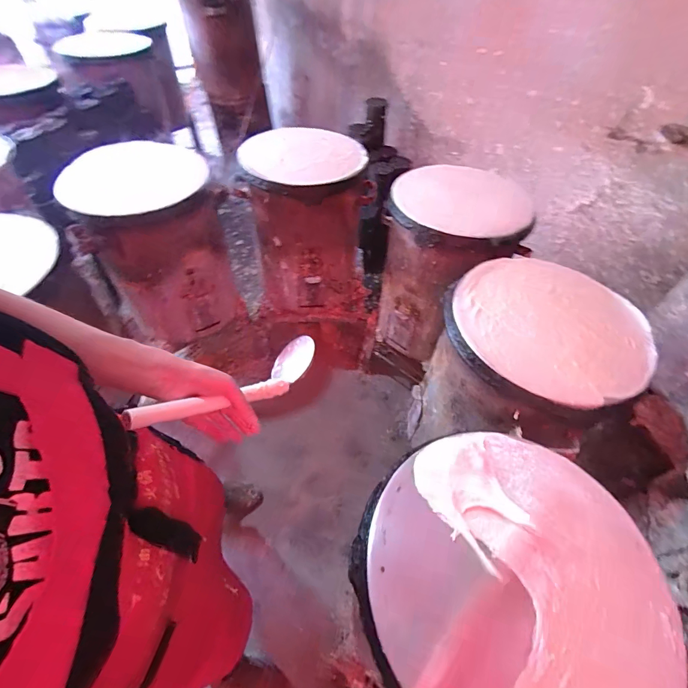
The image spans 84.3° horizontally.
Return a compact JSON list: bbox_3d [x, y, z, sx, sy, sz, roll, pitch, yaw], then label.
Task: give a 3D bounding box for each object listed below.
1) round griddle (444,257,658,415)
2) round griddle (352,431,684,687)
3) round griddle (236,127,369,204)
[{"bbox_3d":[0.403,-0.045,0.758,0.372,0.046,0.368,2,51,-2],"label":"round griddle"},{"bbox_3d":[0.216,0.282,0.472,0.375,0.029,0.353,2,51,-2],"label":"round griddle"},{"bbox_3d":[-0.123,-0.554,1.131,0.359,0.063,0.357,2,51,-2],"label":"round griddle"}]

